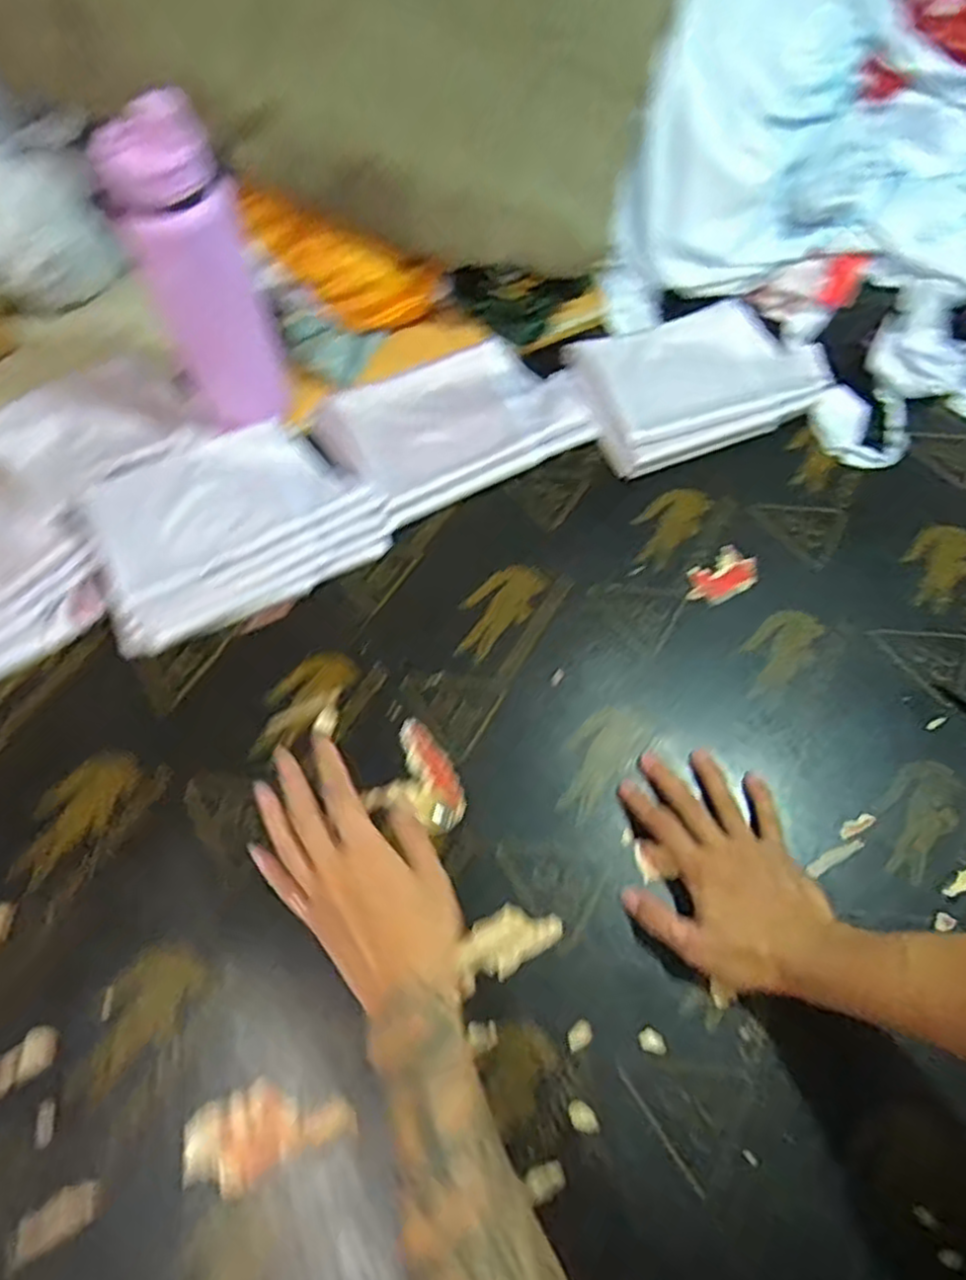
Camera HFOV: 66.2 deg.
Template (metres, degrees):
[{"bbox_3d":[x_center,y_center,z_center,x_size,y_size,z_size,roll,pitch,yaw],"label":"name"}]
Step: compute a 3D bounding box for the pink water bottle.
[{"bbox_3d":[-0.245,-0.311,0.656,0.098,0.278,0.075,-18,62,-10],"label":"pink water bottle"}]

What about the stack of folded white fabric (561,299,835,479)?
[{"bbox_3d":[0.240,-0.289,0.827,0.269,0.038,0.187,-17,67,-11],"label":"stack of folded white fabric"}]

